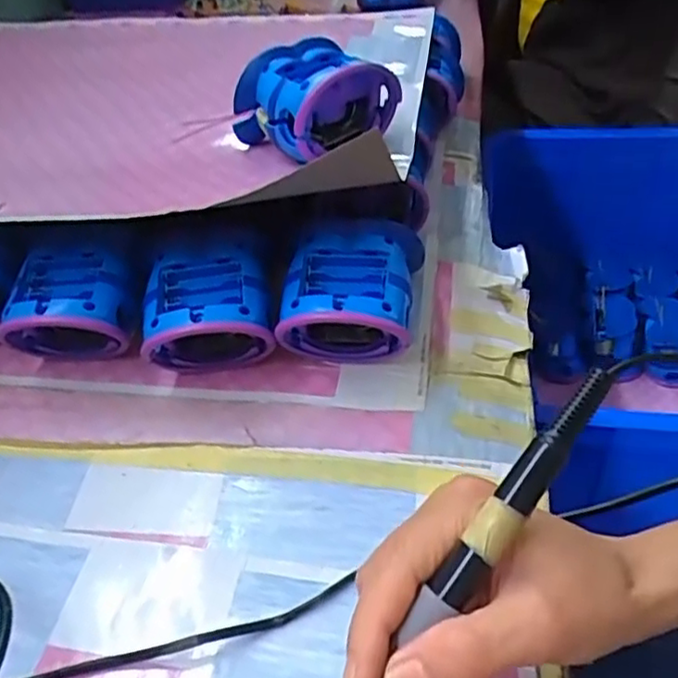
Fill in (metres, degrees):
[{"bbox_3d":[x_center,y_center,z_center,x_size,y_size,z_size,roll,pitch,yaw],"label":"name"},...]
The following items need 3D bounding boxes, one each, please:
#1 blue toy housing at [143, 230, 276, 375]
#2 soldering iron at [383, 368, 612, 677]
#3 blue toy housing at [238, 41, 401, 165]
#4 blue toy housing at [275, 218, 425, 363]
[{"bbox_3d":[-0.081,-0.016,0.429,0.078,0.075,0.071,-4,44,2],"label":"blue toy housing"},{"bbox_3d":[0.028,0.095,0.220,0.015,0.019,0.204,35,88,34],"label":"soldering iron"},{"bbox_3d":[-0.017,-0.163,0.462,0.075,0.063,0.094,-30,49,-24],"label":"blue toy housing"},{"bbox_3d":[0.008,-0.024,0.427,0.082,0.077,0.089,3,45,8],"label":"blue toy housing"}]

